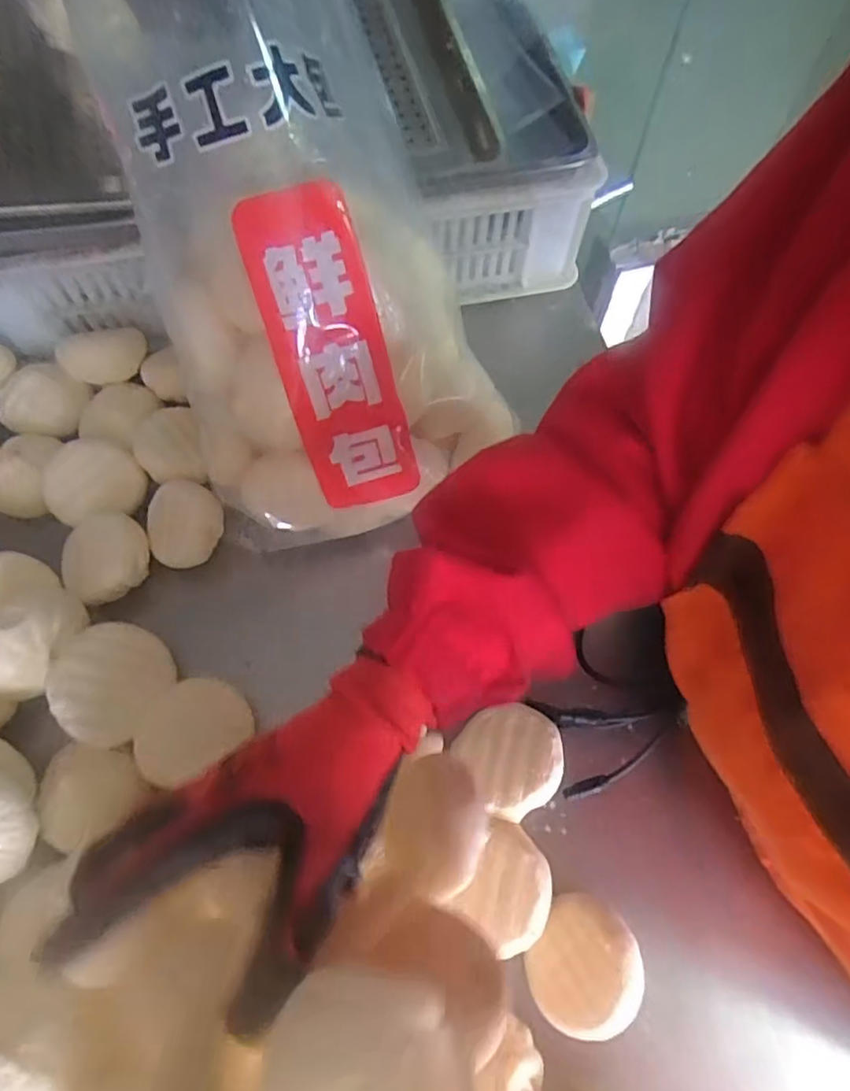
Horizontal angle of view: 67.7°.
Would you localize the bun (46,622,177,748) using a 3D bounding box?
[{"bbox_3d":[-0.228,0.102,0.466,0.067,0.064,0.082,28,68,11],"label":"bun"}]

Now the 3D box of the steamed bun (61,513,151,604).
[{"bbox_3d":[-0.256,0.013,0.516,0.063,0.041,0.066,0,66,-1],"label":"steamed bun"}]

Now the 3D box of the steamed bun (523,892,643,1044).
[{"bbox_3d":[0.102,0.268,0.406,0.027,0.065,0.076,32,71,-34],"label":"steamed bun"}]

